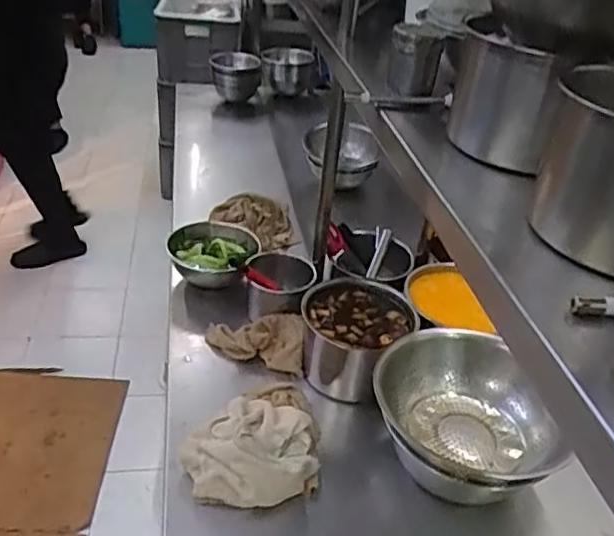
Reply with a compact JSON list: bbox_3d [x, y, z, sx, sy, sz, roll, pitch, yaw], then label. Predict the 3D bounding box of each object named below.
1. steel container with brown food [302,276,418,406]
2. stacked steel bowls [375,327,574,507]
[{"bbox_3d":[0.079,0.111,0.998,0.166,0.120,0.149,4,33,-5],"label":"steel container with brown food"},{"bbox_3d":[0.193,0.203,0.831,0.196,0.122,0.231,1,34,-10],"label":"stacked steel bowls"}]

